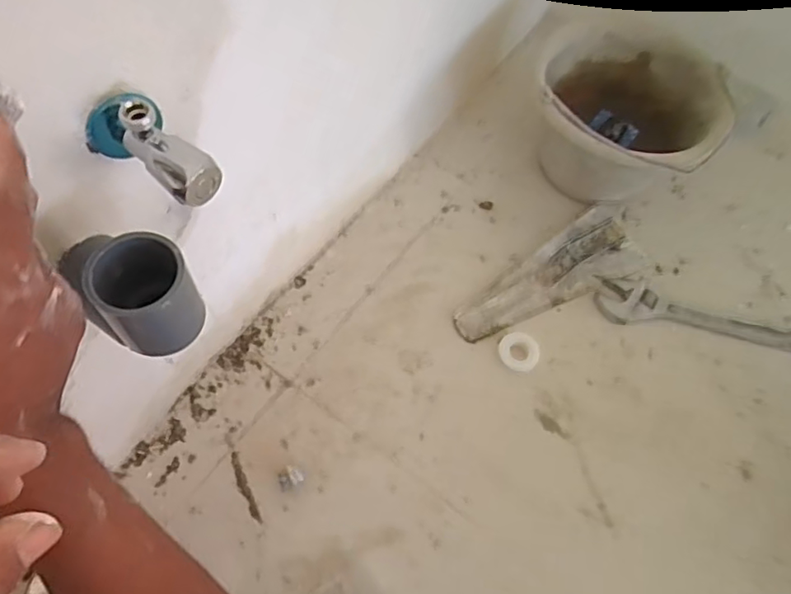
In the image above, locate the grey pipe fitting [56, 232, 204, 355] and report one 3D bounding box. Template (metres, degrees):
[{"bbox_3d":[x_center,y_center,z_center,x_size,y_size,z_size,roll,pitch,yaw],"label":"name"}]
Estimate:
[{"bbox_3d":[-0.157,0.000,0.366,0.058,0.075,0.058,2,63,-4],"label":"grey pipe fitting"}]

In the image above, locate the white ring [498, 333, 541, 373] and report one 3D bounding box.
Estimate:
[{"bbox_3d":[0.155,0.068,0.733,0.048,0.018,0.050,1,63,-2],"label":"white ring"}]

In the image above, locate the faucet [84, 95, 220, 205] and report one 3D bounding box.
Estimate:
[{"bbox_3d":[-0.150,-0.093,0.363,0.082,0.043,0.045,40,66,15],"label":"faucet"}]

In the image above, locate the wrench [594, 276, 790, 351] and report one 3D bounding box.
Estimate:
[{"bbox_3d":[0.418,0.024,0.792,0.289,0.015,0.062,11,63,3],"label":"wrench"}]

